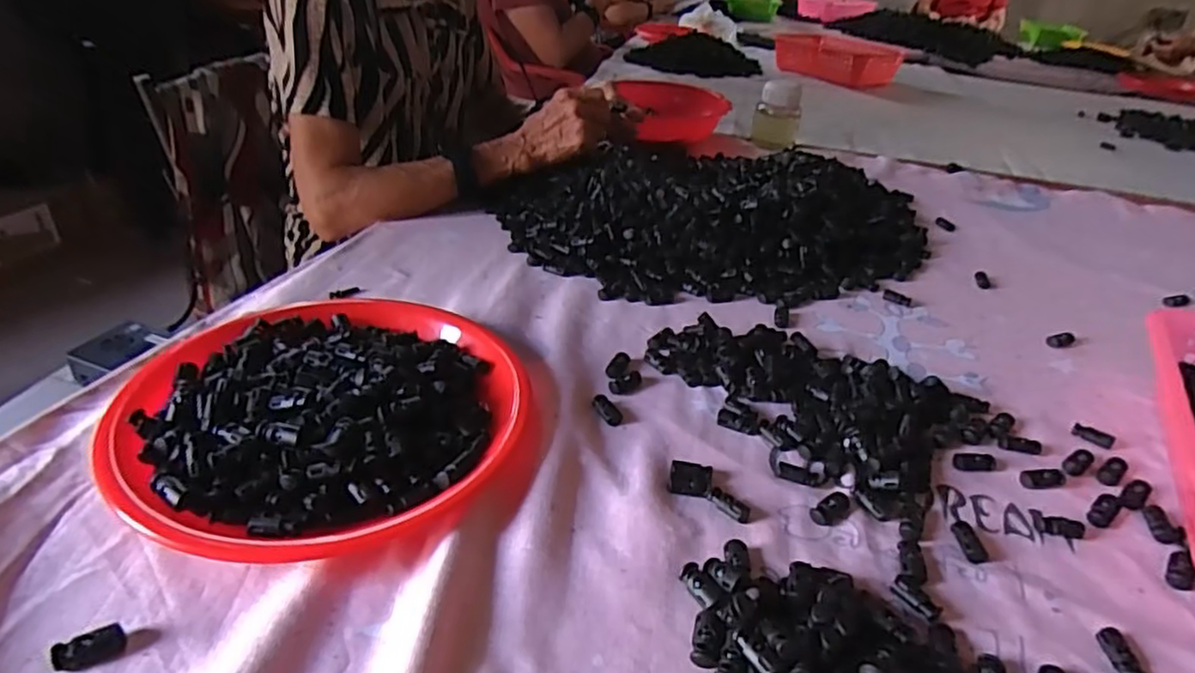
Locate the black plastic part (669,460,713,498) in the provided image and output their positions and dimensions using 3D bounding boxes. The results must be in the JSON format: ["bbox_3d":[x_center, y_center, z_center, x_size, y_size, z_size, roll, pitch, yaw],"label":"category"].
[{"bbox_3d":[0.062,0.094,0.440,0.026,0.009,0.025,10,35,6],"label":"black plastic part"}]

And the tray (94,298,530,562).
[{"bbox_3d":[-0.182,0.043,0.458,0.252,0.036,0.252,4,35,-2],"label":"tray"}]

